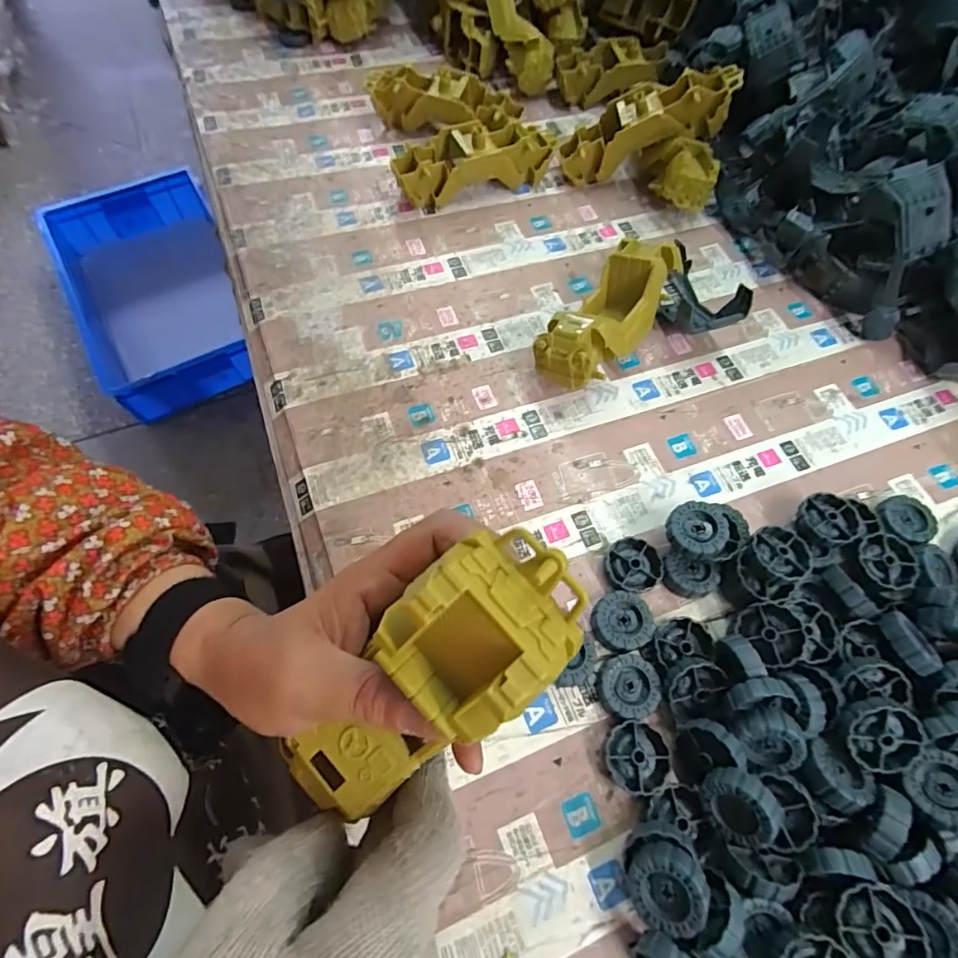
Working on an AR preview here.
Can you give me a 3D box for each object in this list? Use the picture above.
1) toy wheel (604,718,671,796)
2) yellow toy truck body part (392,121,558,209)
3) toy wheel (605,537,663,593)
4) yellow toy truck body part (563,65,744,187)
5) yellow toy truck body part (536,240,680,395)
[{"bbox_3d":[0.096,0.169,0.315,0.039,0.012,0.038,1,64,-3],"label":"toy wheel"},{"bbox_3d":[-0.003,-0.324,0.532,0.172,0.049,0.063,-24,67,-14],"label":"yellow toy truck body part"},{"bbox_3d":[0.108,0.061,0.367,0.037,0.012,0.038,1,64,-3],"label":"toy wheel"},{"bbox_3d":[0.170,-0.360,0.527,0.175,0.056,0.062,-17,62,21],"label":"yellow toy truck body part"},{"bbox_3d":[0.109,-0.134,0.436,0.060,0.062,0.150,36,67,13],"label":"yellow toy truck body part"}]

